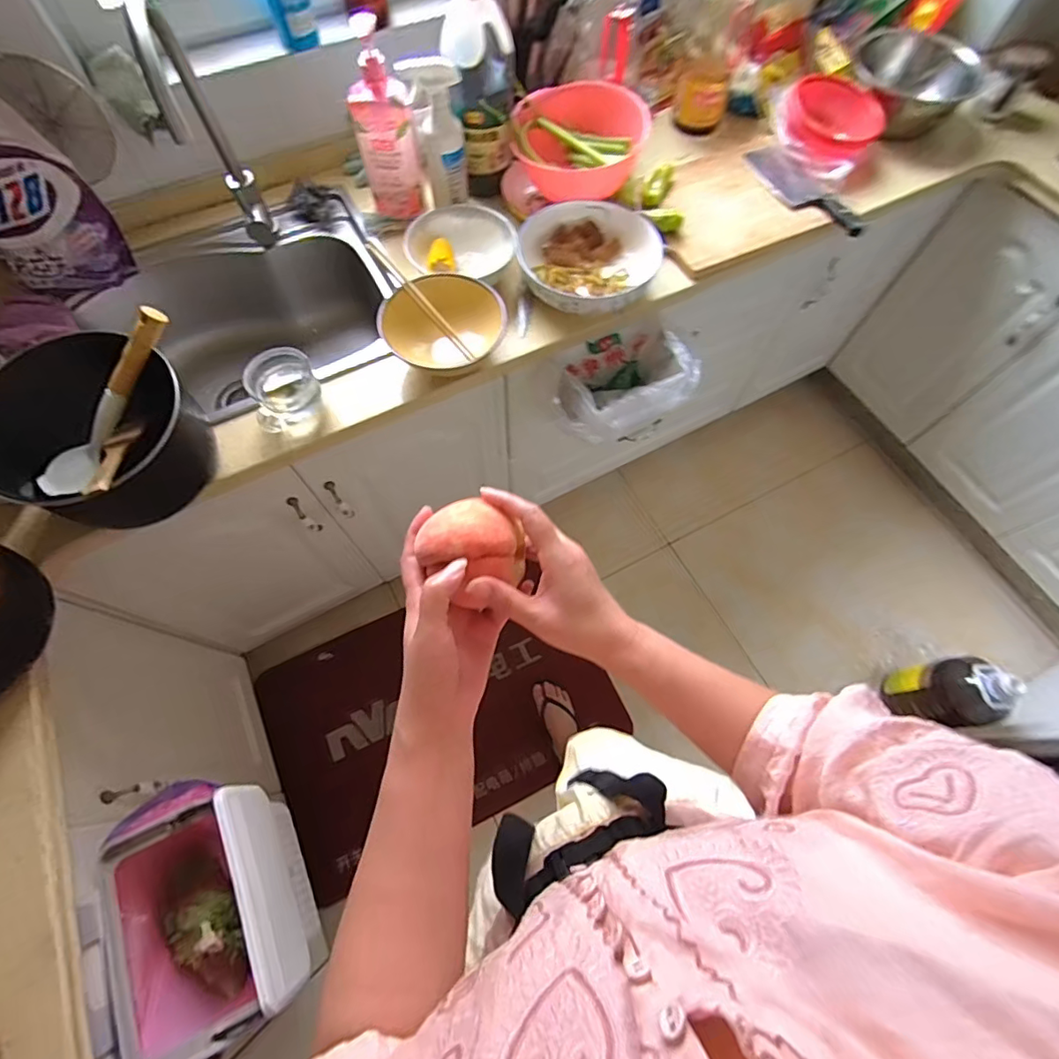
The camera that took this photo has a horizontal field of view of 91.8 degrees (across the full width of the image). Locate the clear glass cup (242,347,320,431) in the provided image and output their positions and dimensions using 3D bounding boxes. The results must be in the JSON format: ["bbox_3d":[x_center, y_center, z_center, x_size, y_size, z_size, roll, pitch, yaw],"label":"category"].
[{"bbox_3d":[-0.344,-0.197,0.724,0.089,0.071,0.083,0,67,-1],"label":"clear glass cup"}]

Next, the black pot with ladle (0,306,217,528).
[{"bbox_3d":[-0.526,-0.119,0.656,0.198,0.190,0.215,0,67,-1],"label":"black pot with ladle"}]

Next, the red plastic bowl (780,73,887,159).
[{"bbox_3d":[0.520,-0.711,0.884,0.151,0.065,0.151,0,67,-1],"label":"red plastic bowl"}]

